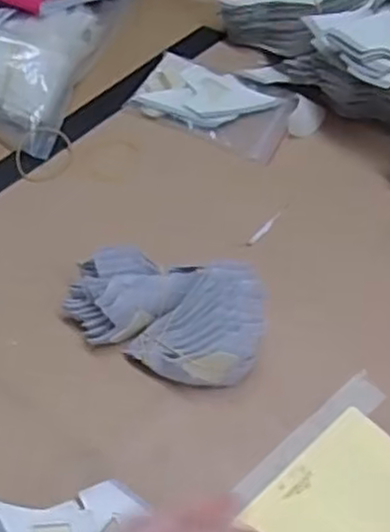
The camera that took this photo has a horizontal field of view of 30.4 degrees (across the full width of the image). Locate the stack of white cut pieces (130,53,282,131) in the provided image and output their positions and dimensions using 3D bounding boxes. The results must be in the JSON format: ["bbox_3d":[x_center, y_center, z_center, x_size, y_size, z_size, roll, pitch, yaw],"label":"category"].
[{"bbox_3d":[0.008,-0.138,0.599,0.106,0.013,0.065,25,59,17],"label":"stack of white cut pieces"}]

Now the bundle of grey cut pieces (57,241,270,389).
[{"bbox_3d":[-0.016,0.027,0.459,0.125,0.059,0.073,25,59,17],"label":"bundle of grey cut pieces"}]

